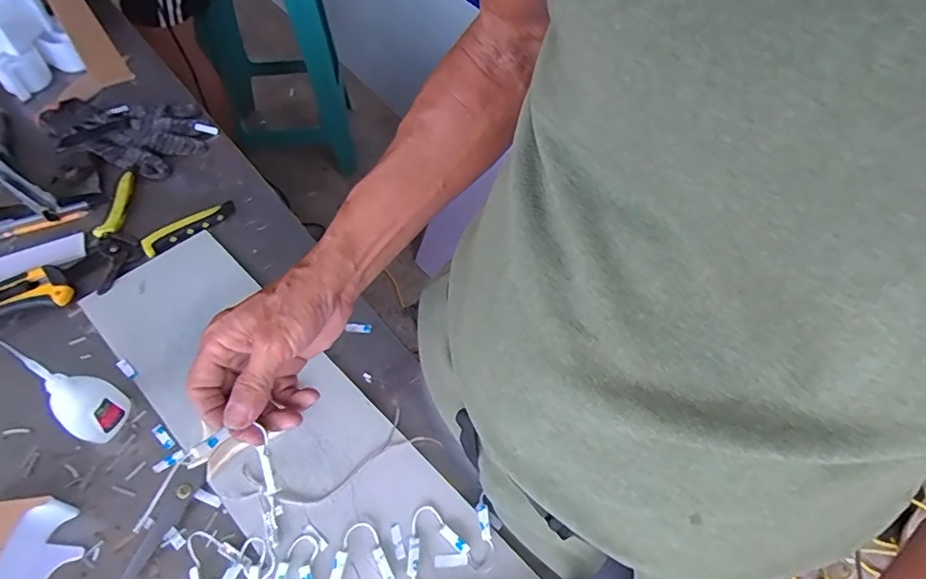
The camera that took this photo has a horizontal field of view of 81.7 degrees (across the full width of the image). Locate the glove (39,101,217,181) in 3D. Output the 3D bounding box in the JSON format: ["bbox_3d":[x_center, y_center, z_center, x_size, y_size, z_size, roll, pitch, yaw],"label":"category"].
[{"bbox_3d":[-0.415,-0.200,0.660,0.190,0.020,0.127,13,55,5],"label":"glove"}]

